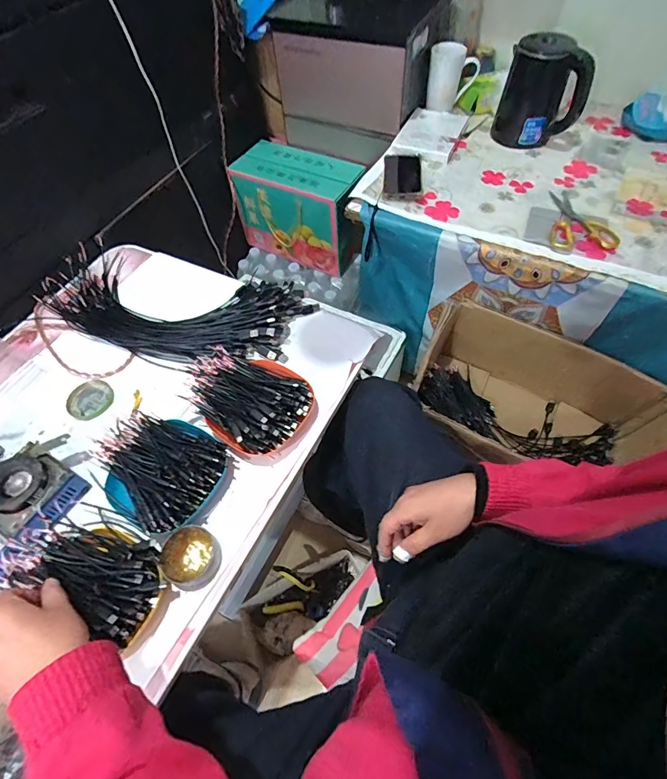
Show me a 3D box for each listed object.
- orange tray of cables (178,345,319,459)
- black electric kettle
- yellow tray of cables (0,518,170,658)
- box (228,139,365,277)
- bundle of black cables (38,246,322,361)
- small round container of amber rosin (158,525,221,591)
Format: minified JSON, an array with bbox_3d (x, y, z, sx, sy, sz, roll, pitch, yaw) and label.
[{"bbox_3d":[-0.120,0.006,0.562,0.190,0.067,0.136,31,65,20],"label":"orange tray of cables"},{"bbox_3d":[0.455,-0.647,0.861,0.173,0.188,0.138,14,60,11],"label":"black electric kettle"},{"bbox_3d":[-0.269,0.198,0.446,0.180,0.057,0.092,22,62,13],"label":"yellow tray of cables"},{"bbox_3d":[-0.089,-0.502,1.117,0.329,0.233,0.154,22,62,16],"label":"box"},{"bbox_3d":[-0.283,-0.145,0.698,0.471,0.028,0.191,11,60,10],"label":"bundle of black cables"},{"bbox_3d":[-0.169,0.198,0.475,0.059,0.028,0.066,-37,64,-18],"label":"small round container of amber rosin"}]

